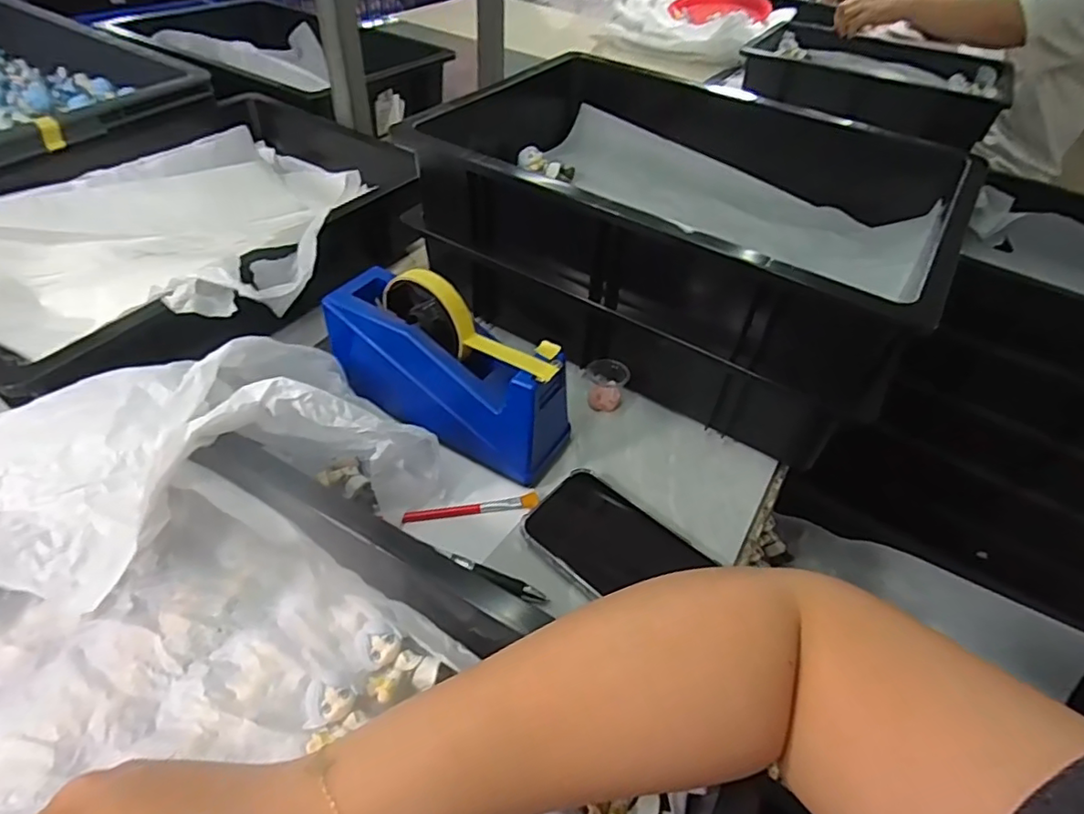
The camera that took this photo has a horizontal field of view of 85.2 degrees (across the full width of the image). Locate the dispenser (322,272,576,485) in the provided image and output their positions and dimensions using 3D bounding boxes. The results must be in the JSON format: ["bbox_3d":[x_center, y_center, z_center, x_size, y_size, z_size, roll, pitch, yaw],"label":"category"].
[{"bbox_3d":[-0.077,-0.031,0.473,0.202,0.118,0.073,22,48,16],"label":"dispenser"}]

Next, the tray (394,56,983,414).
[{"bbox_3d":[0.120,-0.218,0.564,0.476,0.086,0.323,28,50,20],"label":"tray"}]

